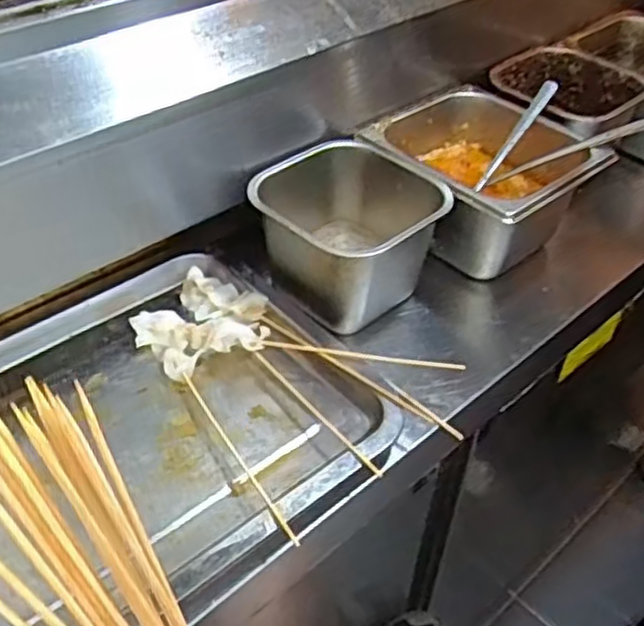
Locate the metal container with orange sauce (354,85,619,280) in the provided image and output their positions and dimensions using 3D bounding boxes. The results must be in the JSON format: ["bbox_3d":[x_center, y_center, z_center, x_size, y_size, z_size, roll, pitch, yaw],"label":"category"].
[{"bbox_3d":[0.139,-0.117,0.681,0.176,0.089,0.167,34,50,27],"label":"metal container with orange sauce"}]

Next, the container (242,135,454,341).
[{"bbox_3d":[0.010,-0.063,0.622,0.141,0.102,0.127,35,51,28],"label":"container"}]

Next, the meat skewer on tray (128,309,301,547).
[{"bbox_3d":[-0.074,0.072,0.522,0.033,0.027,0.226,-21,50,-26],"label":"meat skewer on tray"}]

